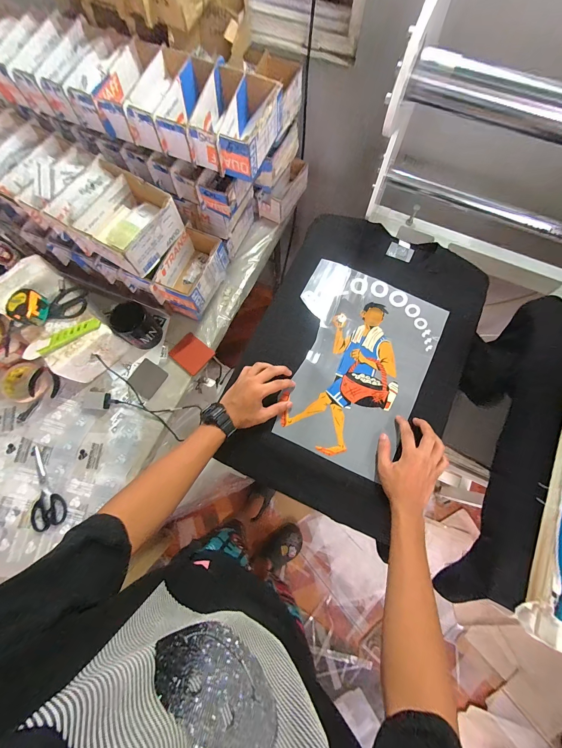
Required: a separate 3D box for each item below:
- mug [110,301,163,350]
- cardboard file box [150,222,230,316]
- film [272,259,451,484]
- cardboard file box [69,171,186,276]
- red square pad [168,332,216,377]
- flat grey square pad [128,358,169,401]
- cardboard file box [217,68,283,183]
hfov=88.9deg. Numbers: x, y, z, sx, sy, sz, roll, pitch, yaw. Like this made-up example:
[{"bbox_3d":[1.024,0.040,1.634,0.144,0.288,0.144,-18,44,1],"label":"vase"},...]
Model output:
[{"bbox_3d":[-0.339,-0.111,0.680,0.073,0.097,0.078,0,74,1],"label":"mug"},{"bbox_3d":[-0.198,-0.228,0.641,0.096,0.070,0.164,23,75,8],"label":"cardboard file box"},{"bbox_3d":[0.137,-0.026,0.567,0.279,0.010,0.378,25,76,8],"label":"film"},{"bbox_3d":[-0.313,-0.304,0.585,0.154,0.075,0.164,30,76,9],"label":"cardboard file box"},{"bbox_3d":[-0.222,-0.051,0.707,0.087,0.025,0.080,39,78,11],"label":"red square pad"},{"bbox_3d":[-0.325,0.012,0.698,0.077,0.009,0.078,33,77,10],"label":"flat grey square pad"},{"bbox_3d":[-0.056,-0.452,0.533,0.080,0.074,0.159,17,75,6],"label":"cardboard file box"}]

